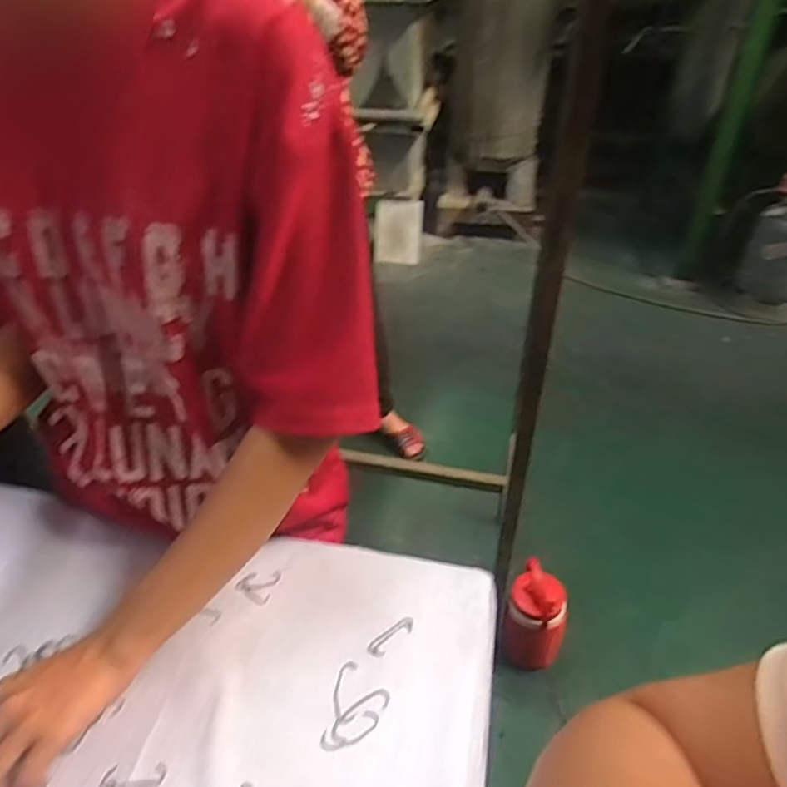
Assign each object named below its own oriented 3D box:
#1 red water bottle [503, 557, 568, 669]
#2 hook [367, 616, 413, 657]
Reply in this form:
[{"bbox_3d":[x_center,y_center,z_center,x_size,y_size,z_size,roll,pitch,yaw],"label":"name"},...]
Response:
[{"bbox_3d":[0.302,0.487,1.288,0.122,0.265,0.088,20,40,24],"label":"red water bottle"},{"bbox_3d":[-0.002,0.215,0.534,0.049,0.004,0.016,-25,42,-32],"label":"hook"}]

